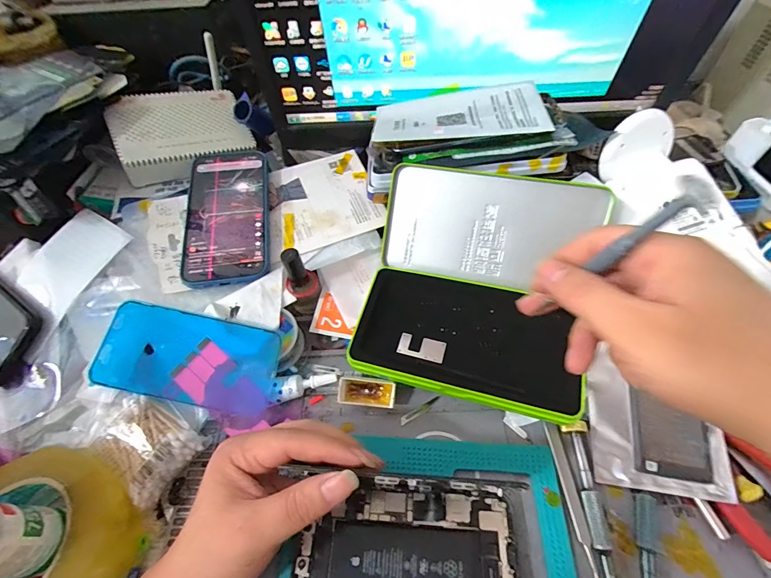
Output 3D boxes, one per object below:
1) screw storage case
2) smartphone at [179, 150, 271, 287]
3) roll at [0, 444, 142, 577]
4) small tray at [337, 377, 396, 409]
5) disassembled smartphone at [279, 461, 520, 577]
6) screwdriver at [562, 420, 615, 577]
[{"bbox_3d":[0.081,-0.008,0.320,0.185,0.060,0.202,14,64,9],"label":"screw storage case"},{"bbox_3d":[-0.165,-0.081,0.368,0.084,0.009,0.167,-9,63,-3],"label":"smartphone"},{"bbox_3d":[-0.238,0.180,0.245,0.106,0.052,0.127,-1,56,4],"label":"roll"},{"bbox_3d":[-0.016,0.089,0.306,0.047,0.019,0.020,4,63,4],"label":"small tray"},{"bbox_3d":[0.014,0.174,0.244,0.143,0.009,0.082,3,56,5],"label":"disassembled smartphone"},{"bbox_3d":[0.145,0.156,0.251,0.015,0.009,0.118,2,63,3],"label":"screwdriver"}]

